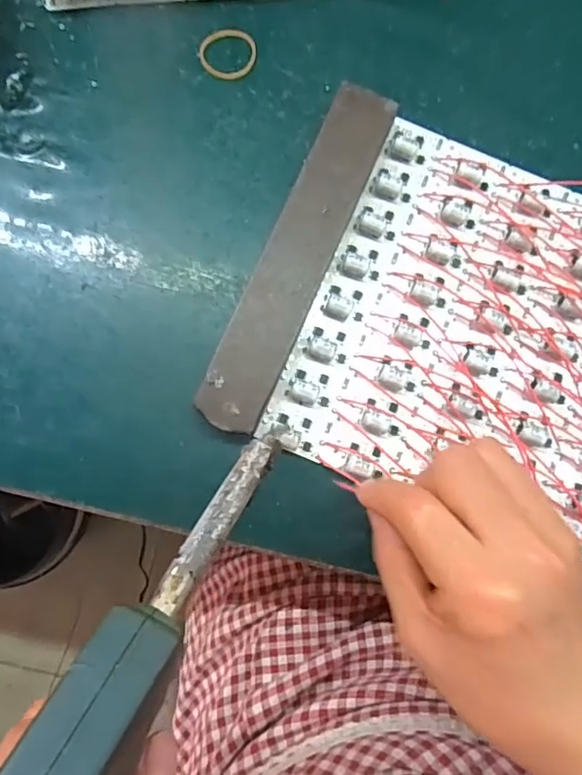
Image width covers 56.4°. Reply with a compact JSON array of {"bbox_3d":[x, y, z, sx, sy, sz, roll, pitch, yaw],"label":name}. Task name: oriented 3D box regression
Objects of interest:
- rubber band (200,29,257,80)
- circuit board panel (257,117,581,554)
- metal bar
[{"bbox_3d":[-0.036,-0.193,0.314,0.032,0.004,0.032,-1,81,-5],"label":"rubber band"},{"bbox_3d":[0.133,-0.023,0.298,0.233,0.013,0.204,24,80,-1],"label":"circuit board panel"},{"bbox_3d":[0.005,-0.071,0.291,0.035,0.018,0.199,24,80,-1],"label":"metal bar"}]

